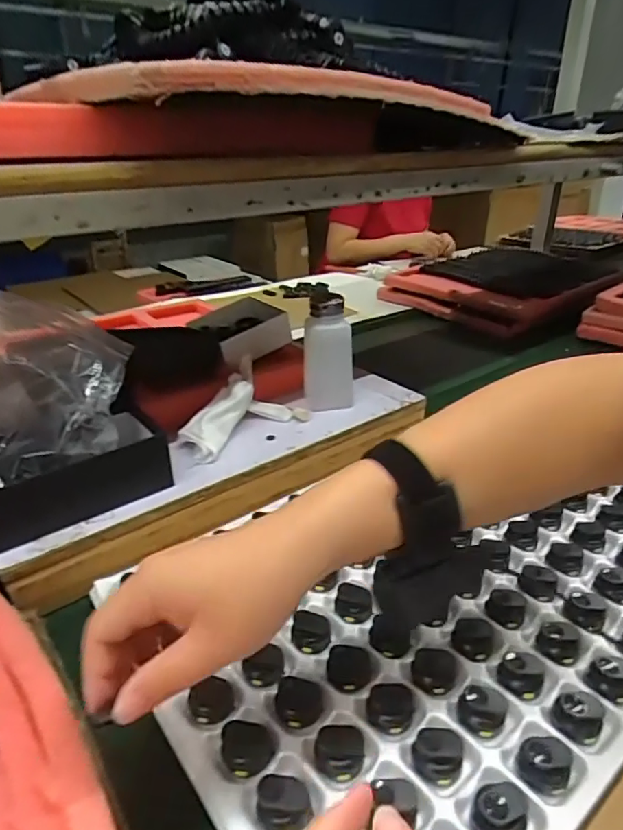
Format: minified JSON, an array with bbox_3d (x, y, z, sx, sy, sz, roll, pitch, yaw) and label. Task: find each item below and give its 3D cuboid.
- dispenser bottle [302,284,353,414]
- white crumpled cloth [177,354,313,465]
[{"bbox_3d":[0.019,-0.078,0.656,0.059,0.156,0.048,-1,28,3],"label":"dispenser bottle"},{"bbox_3d":[-0.077,-0.004,0.616,0.152,0.071,0.057,-25,35,-36],"label":"white crumpled cloth"}]

